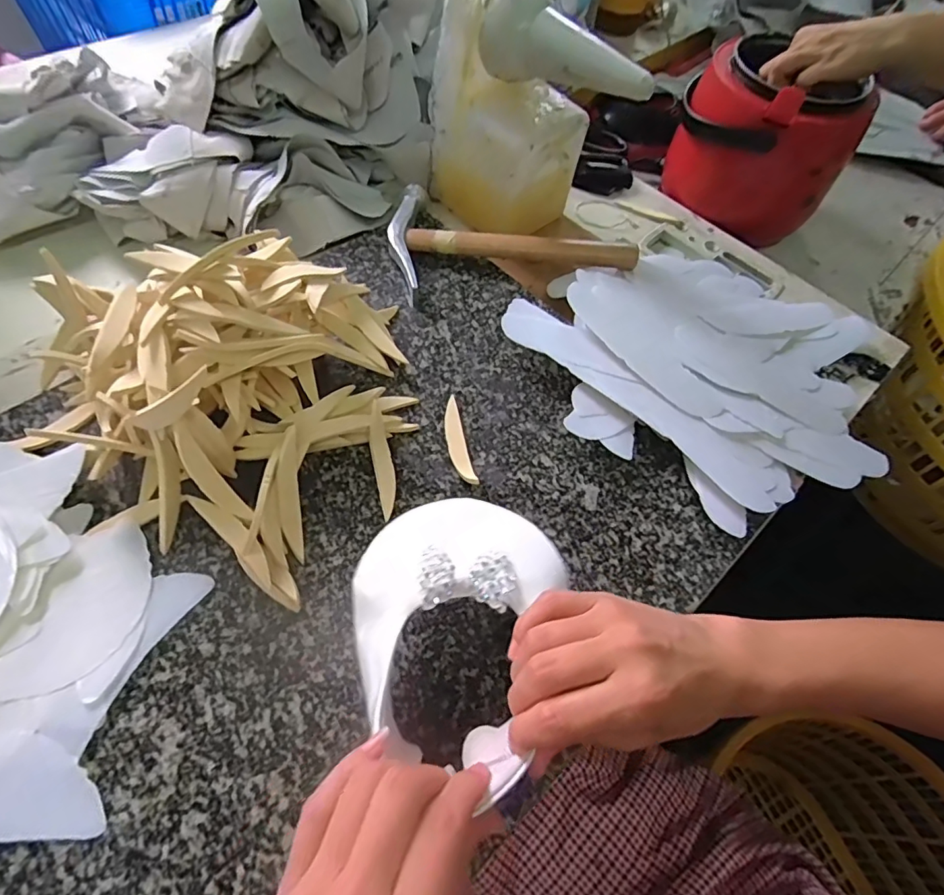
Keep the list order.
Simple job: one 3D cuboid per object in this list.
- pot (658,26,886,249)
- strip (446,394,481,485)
[{"bbox_3d":[0.324,-0.345,0.595,0.176,0.164,0.155,24,62,9],"label":"pot"},{"bbox_3d":[-0.011,-0.005,0.407,0.015,0.012,0.082,-9,62,-10],"label":"strip"}]

